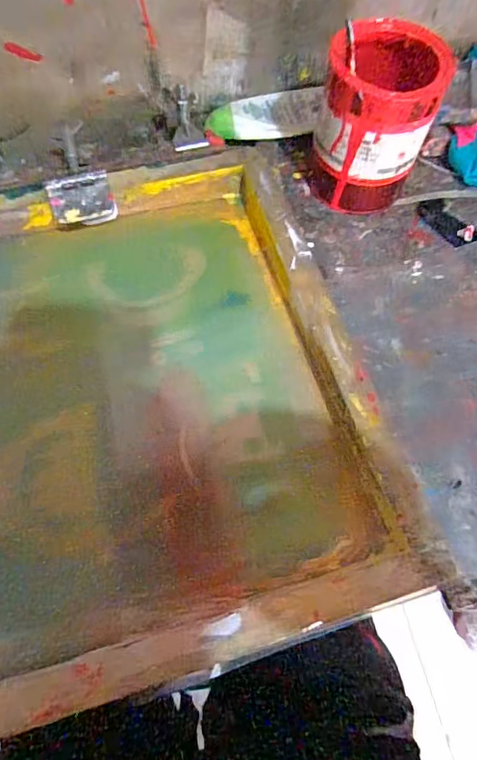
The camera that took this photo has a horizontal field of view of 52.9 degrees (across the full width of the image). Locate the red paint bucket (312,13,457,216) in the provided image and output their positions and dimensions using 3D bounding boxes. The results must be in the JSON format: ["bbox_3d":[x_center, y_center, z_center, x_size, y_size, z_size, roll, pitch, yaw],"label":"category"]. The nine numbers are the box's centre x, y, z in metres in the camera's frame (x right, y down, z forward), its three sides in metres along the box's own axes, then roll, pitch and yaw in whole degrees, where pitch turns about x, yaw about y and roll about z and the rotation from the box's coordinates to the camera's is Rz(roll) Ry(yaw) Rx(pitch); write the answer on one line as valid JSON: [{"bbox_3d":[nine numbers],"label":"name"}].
[{"bbox_3d":[0.133,-0.257,0.477,0.098,0.143,0.102,0,67,-1],"label":"red paint bucket"}]

